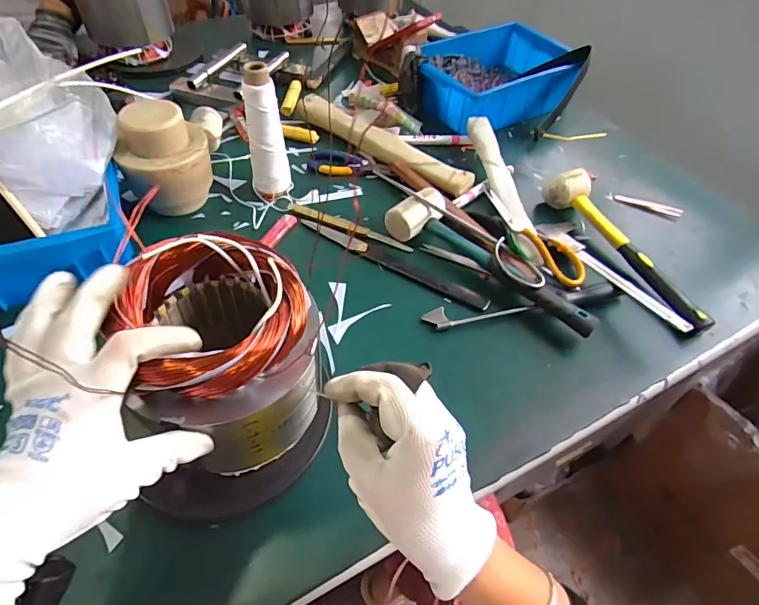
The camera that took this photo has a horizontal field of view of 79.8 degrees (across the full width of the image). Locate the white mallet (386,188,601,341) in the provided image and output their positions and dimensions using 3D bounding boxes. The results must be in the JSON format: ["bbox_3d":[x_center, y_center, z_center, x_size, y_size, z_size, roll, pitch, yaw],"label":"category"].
[{"bbox_3d":[0.132,-0.047,0.553,0.075,0.048,0.273,-34,61,-28],"label":"white mallet"}]

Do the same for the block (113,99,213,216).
[{"bbox_3d":[-0.273,-0.176,0.582,0.087,0.127,0.089,2,51,-3],"label":"block"}]

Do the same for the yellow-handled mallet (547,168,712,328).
[{"bbox_3d":[0.319,-0.076,0.596,0.056,0.051,0.278,-16,54,-17],"label":"yellow-handled mallet"}]

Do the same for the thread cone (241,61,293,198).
[{"bbox_3d":[-0.149,-0.217,0.598,0.049,0.166,0.046,-8,52,-11],"label":"thread cone"}]

